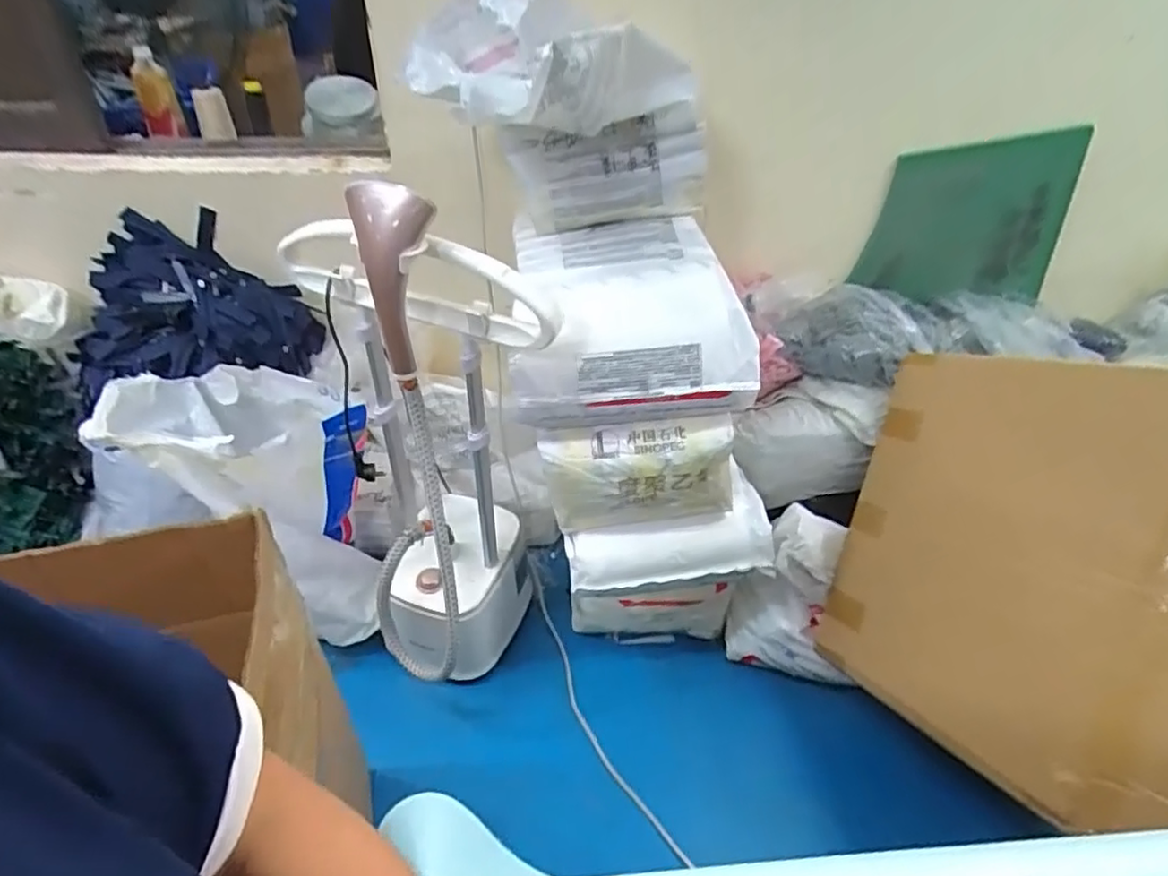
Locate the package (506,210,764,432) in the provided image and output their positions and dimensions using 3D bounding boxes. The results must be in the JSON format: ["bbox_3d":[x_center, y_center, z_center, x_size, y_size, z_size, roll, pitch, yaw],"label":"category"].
[{"bbox_3d":[0.066,-0.198,1.085,0.365,0.223,0.295,-3,40,-7],"label":"package"}]

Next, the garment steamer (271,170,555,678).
[{"bbox_3d":[-0.232,0.047,1.112,0.330,0.911,0.257,-14,42,-18],"label":"garment steamer"}]

